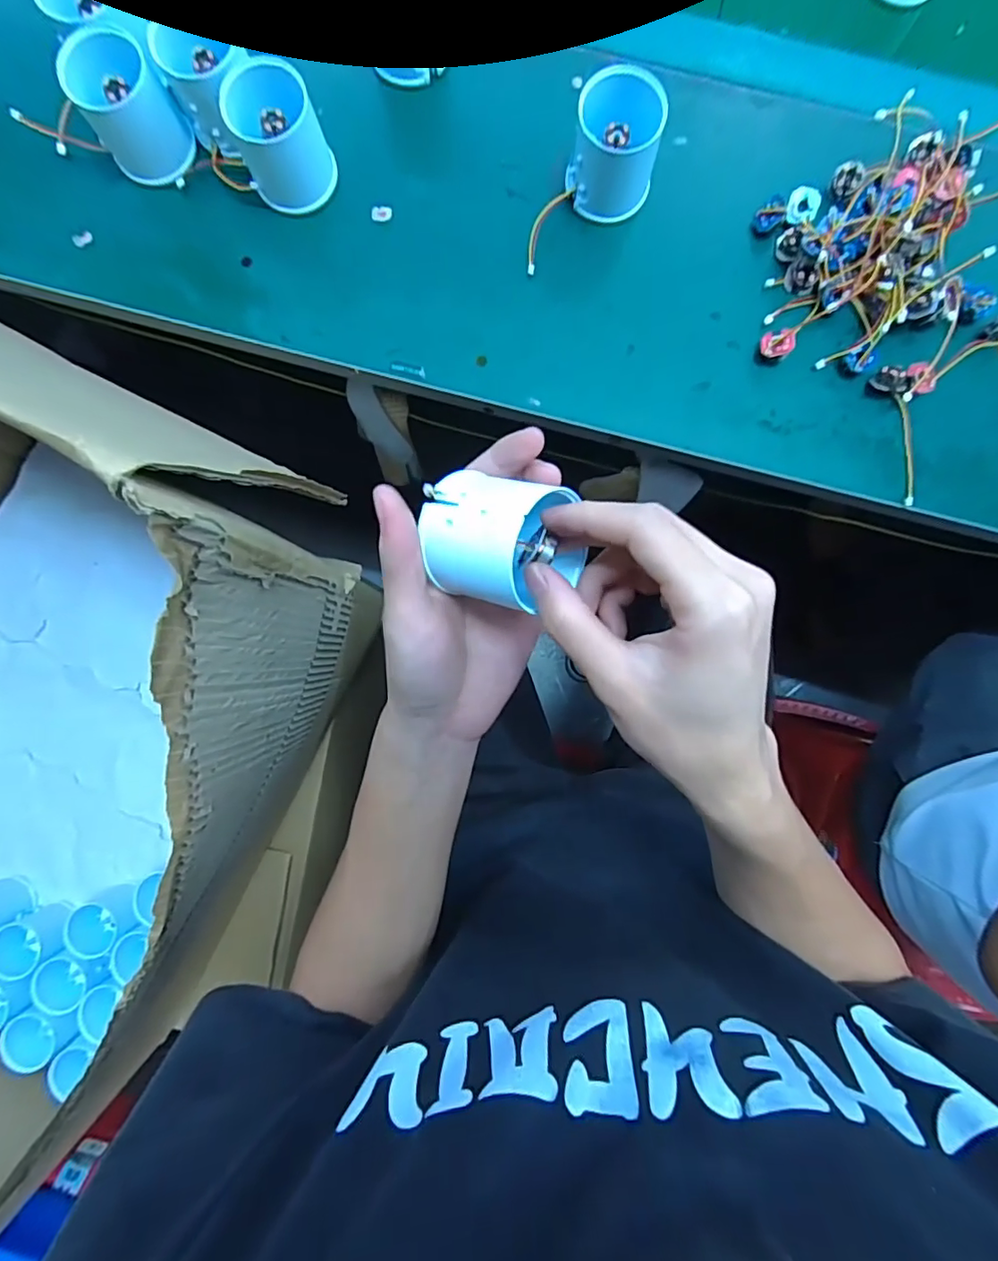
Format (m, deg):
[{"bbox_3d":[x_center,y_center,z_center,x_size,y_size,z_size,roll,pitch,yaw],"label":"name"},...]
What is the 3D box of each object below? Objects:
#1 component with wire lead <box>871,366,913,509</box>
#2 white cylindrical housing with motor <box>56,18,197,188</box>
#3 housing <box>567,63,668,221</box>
[{"bbox_3d":[0.267,-0.130,0.356,0.018,0.016,0.089,-17,87,-1],"label":"component with wire lead"},{"bbox_3d":[-0.232,-0.328,0.344,0.052,0.057,0.051,0,86,0],"label":"white cylindrical housing with motor"},{"bbox_3d":[0.073,-0.303,0.344,0.052,0.054,0.052,0,86,0],"label":"housing"}]

